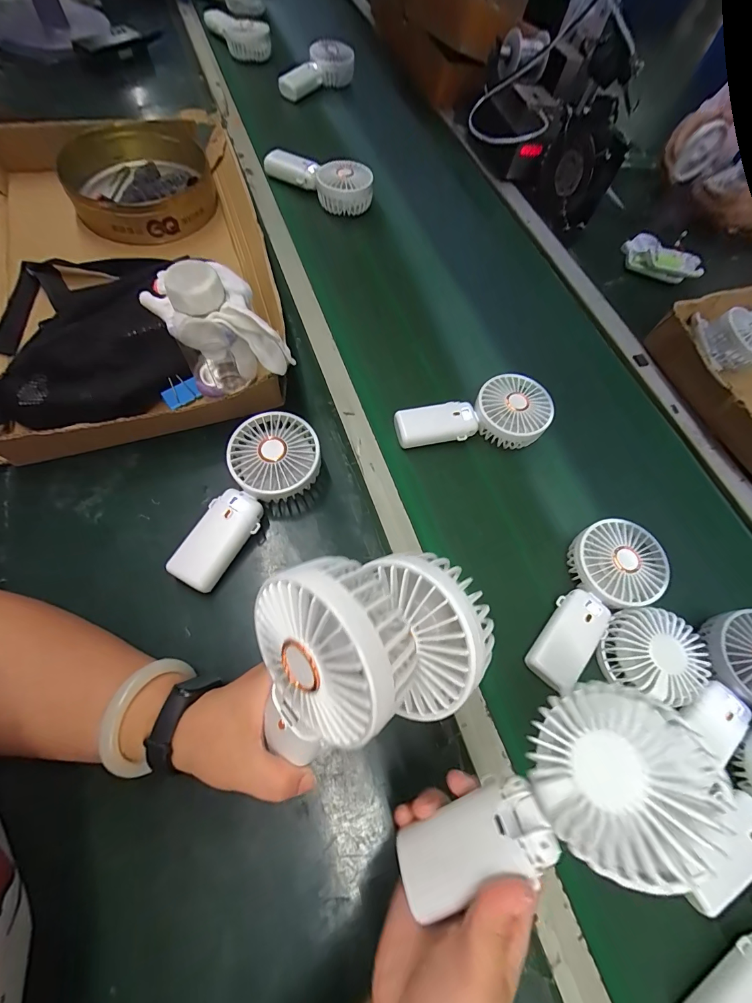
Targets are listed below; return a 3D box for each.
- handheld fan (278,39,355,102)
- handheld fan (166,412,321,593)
[{"bbox_3d":[-0.122,-0.873,0.790,0.105,0.054,0.173,26,63,5],"label":"handheld fan"},{"bbox_3d":[-0.127,-0.003,0.376,0.085,0.046,0.180,32,67,8],"label":"handheld fan"}]

